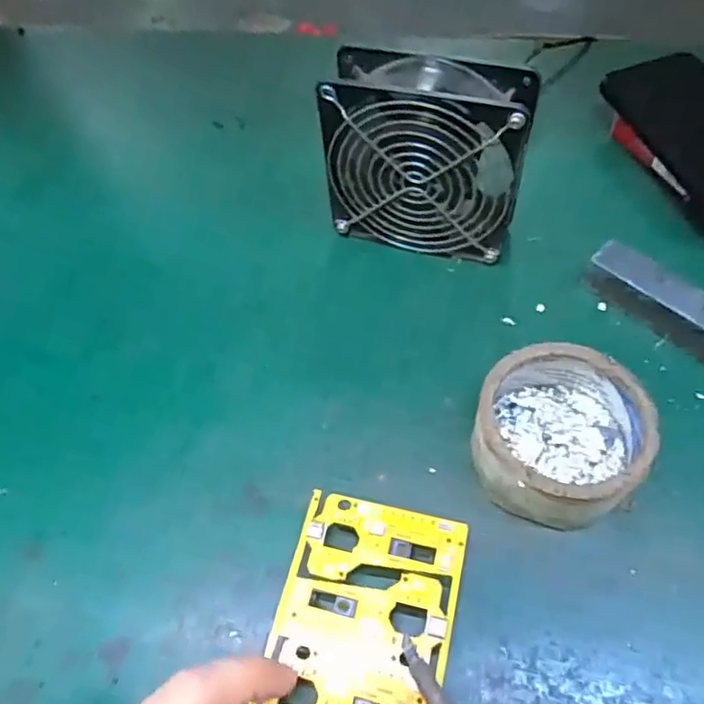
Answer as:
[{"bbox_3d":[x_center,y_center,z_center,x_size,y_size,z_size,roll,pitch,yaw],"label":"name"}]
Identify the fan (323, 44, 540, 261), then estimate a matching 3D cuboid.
[{"bbox_3d":[0.047,-0.119,0.386,0.117,0.118,0.050,13,60,12],"label":"fan"}]

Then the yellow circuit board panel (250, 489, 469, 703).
[{"bbox_3d":[0.002,0.135,0.271,0.079,0.005,0.138,10,59,11],"label":"yellow circuit board panel"}]

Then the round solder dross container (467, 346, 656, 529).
[{"bbox_3d":[0.108,0.043,0.318,0.084,0.045,0.084,-2,58,3],"label":"round solder dross container"}]

